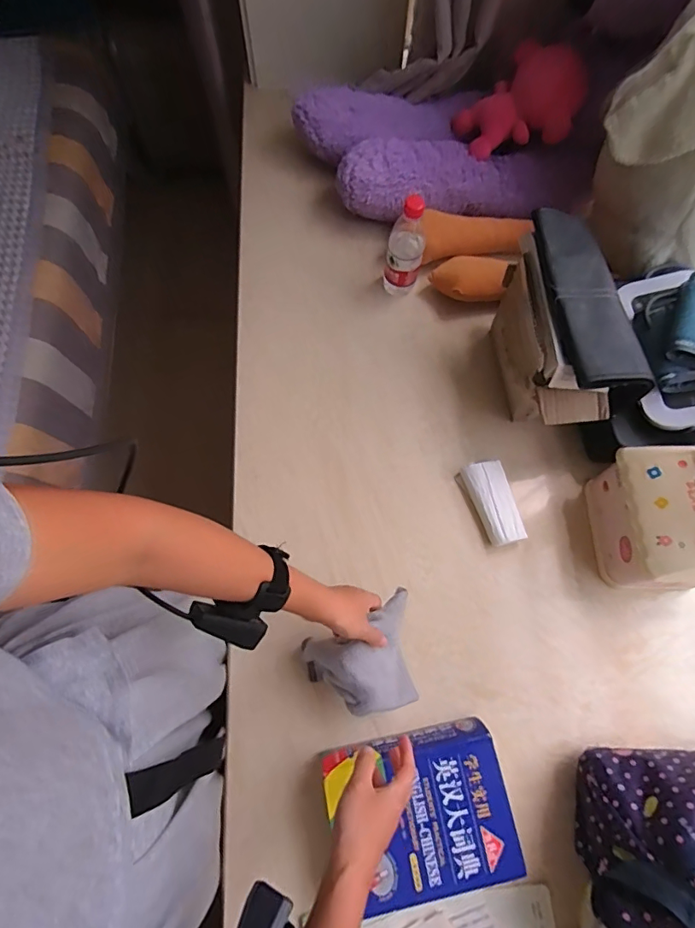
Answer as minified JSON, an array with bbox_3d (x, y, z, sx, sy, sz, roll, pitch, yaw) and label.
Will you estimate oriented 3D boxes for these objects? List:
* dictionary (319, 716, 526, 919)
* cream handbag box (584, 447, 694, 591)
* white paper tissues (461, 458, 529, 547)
[{"bbox_3d":[0.094,0.410,0.571,0.186,0.060,0.159,-10,69,-5],"label":"dictionary"},{"bbox_3d":[0.440,0.074,0.655,0.138,0.181,0.177,3,69,0],"label":"cream handbag box"},{"bbox_3d":[0.224,0.061,0.732,0.057,0.034,0.129,-16,70,-8],"label":"white paper tissues"}]

